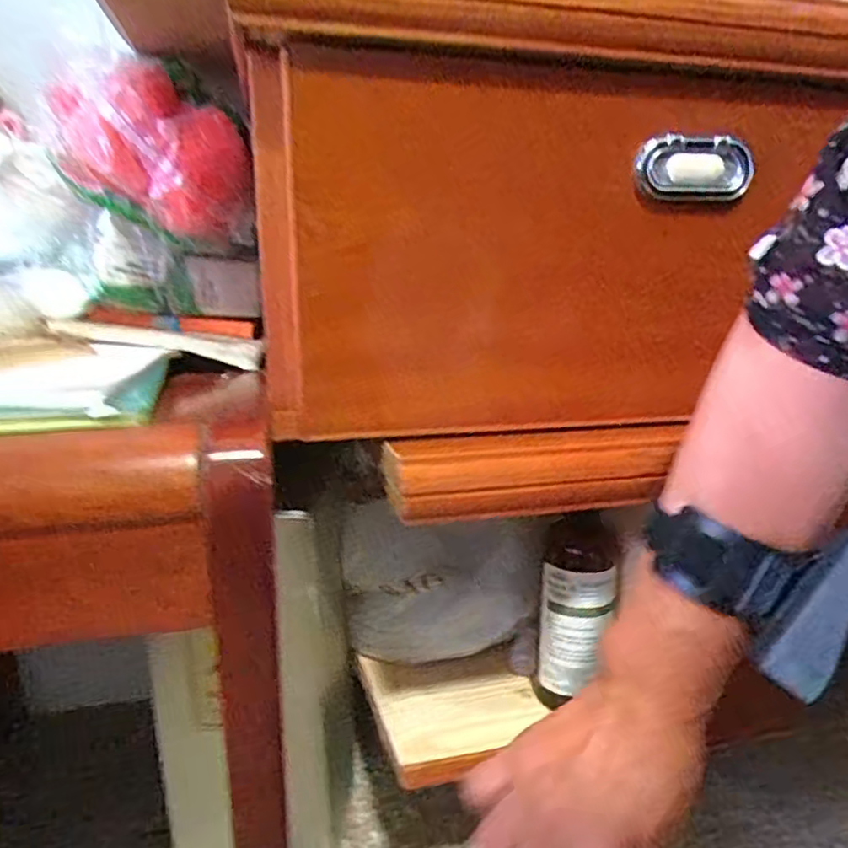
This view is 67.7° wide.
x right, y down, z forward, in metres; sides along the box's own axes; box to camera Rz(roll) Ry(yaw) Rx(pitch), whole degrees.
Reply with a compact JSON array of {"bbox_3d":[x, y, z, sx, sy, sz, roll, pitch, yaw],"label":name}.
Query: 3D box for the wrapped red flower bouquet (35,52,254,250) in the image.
[{"bbox_3d":[-0.194,-0.192,0.449,0.120,0.119,0.106,-8,16,-31],"label":"wrapped red flower bouquet"}]

